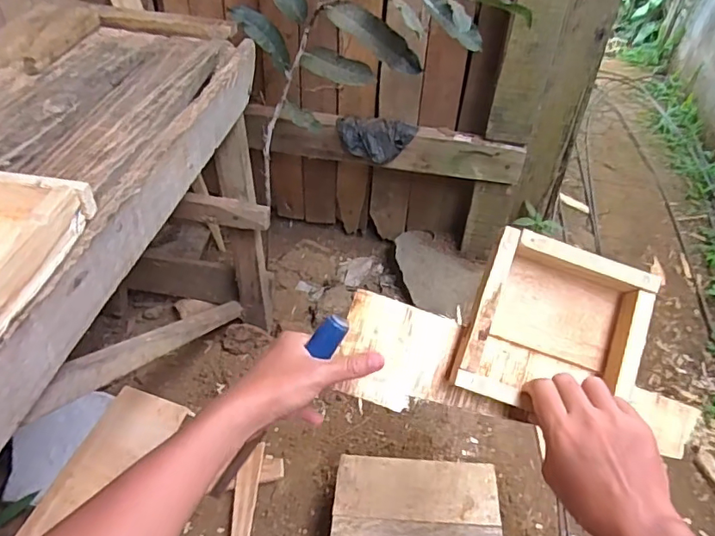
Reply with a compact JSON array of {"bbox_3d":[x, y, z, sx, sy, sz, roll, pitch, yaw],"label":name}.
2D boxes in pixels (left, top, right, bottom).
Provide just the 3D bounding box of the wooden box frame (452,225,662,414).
[{"bbox_3d":[0.180,0.055,0.490,0.156,0.046,0.156,17,84,0],"label":"wooden box frame"}]

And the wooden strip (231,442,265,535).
[{"bbox_3d":[-0.187,0.410,0.850,0.036,0.012,0.277,4,38,-3],"label":"wooden strip"}]

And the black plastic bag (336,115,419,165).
[{"bbox_3d":[0.039,-0.285,1.173,0.172,0.077,0.064,12,45,9],"label":"black plastic bag"}]

